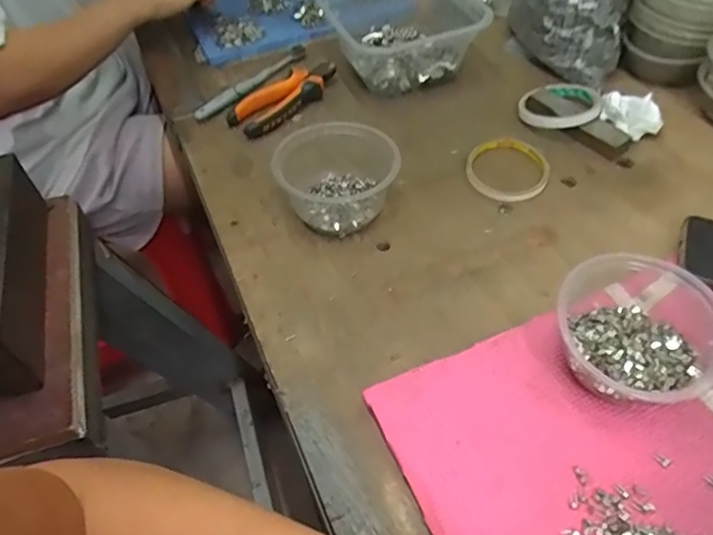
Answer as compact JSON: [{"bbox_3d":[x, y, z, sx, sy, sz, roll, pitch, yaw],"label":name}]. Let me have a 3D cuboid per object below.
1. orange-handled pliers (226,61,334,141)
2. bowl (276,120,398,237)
[{"bbox_3d":[-0.082,-0.207,0.676,0.148,0.024,0.061,-34,56,-21],"label":"orange-handled pliers"},{"bbox_3d":[-0.020,-0.091,0.557,0.115,0.064,0.117,-15,52,-7],"label":"bowl"}]

